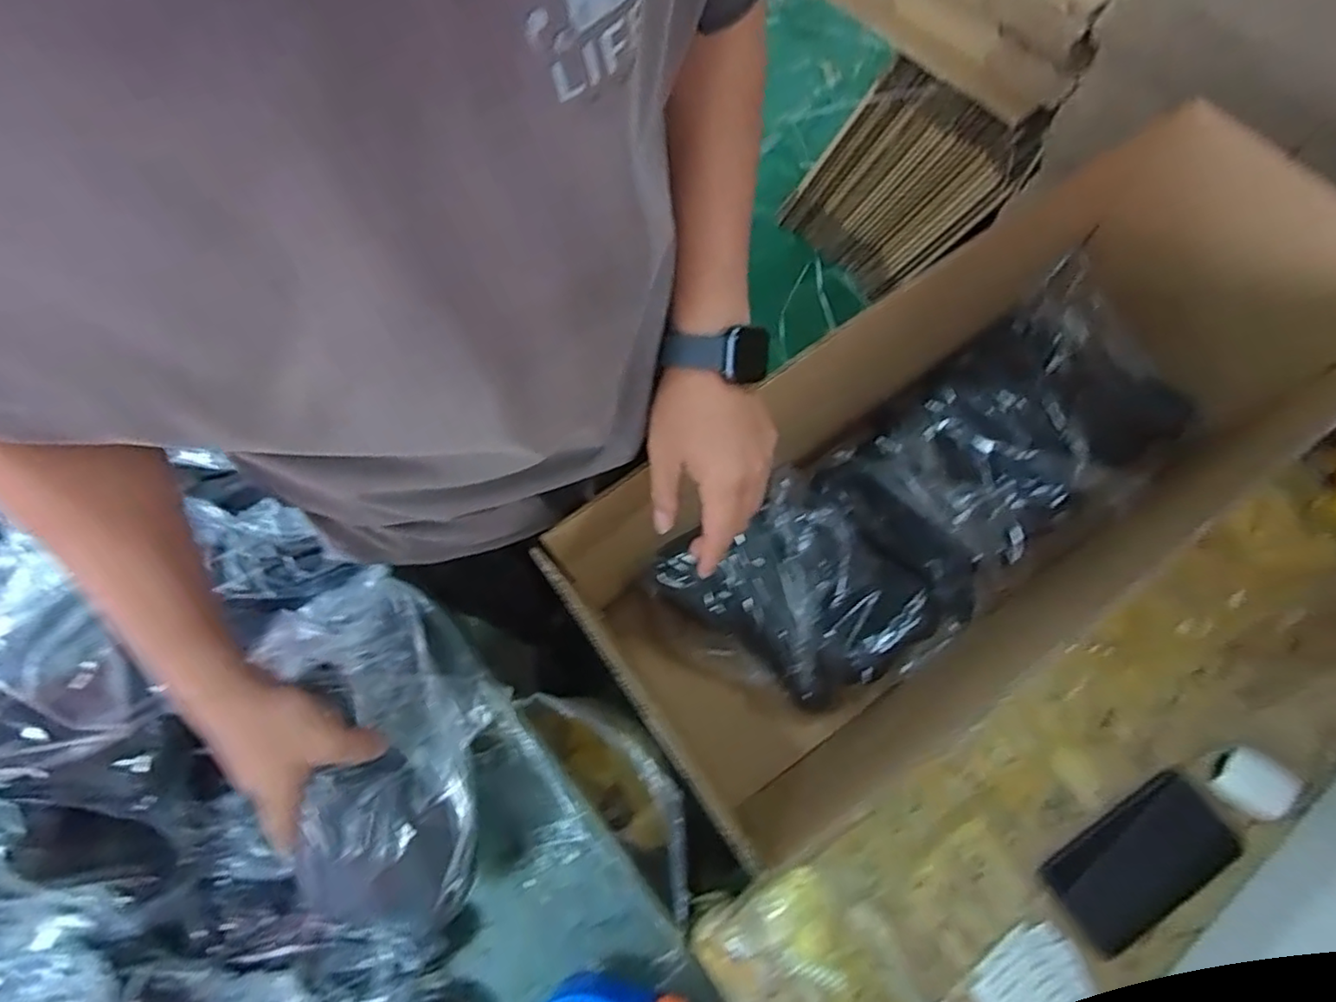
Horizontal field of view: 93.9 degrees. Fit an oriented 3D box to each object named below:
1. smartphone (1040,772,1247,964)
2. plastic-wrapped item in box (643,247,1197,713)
[{"bbox_3d":[0.422,0.322,0.557,0.159,0.010,0.081,-33,72,-9],"label":"smartphone"},{"bbox_3d":[0.431,-0.084,0.801,0.426,0.095,0.251,-38,73,-10],"label":"plastic-wrapped item in box"}]

